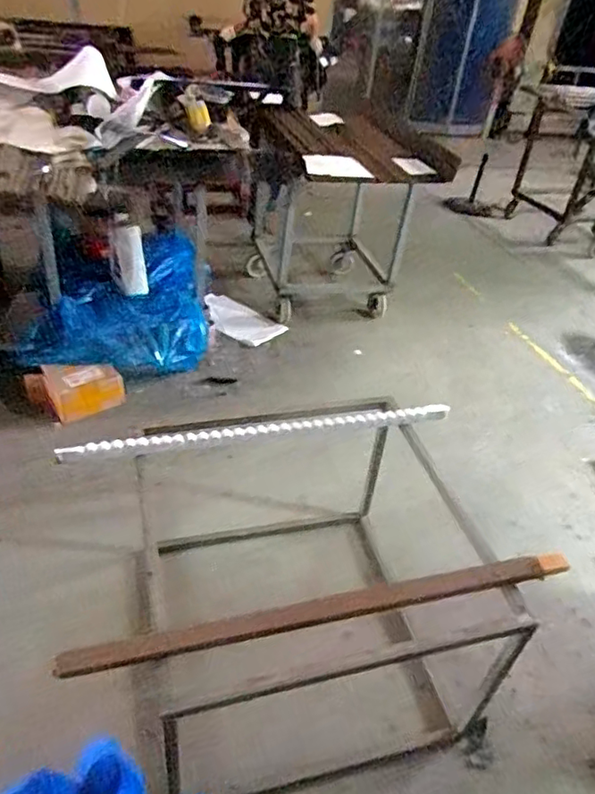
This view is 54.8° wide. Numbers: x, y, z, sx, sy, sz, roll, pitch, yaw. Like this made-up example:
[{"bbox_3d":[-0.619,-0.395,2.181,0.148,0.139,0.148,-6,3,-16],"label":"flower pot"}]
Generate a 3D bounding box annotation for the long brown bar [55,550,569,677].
[{"bbox_3d":[0.076,0.371,1.020,0.931,0.033,0.047,-5,40,-16],"label":"long brown bar"}]

